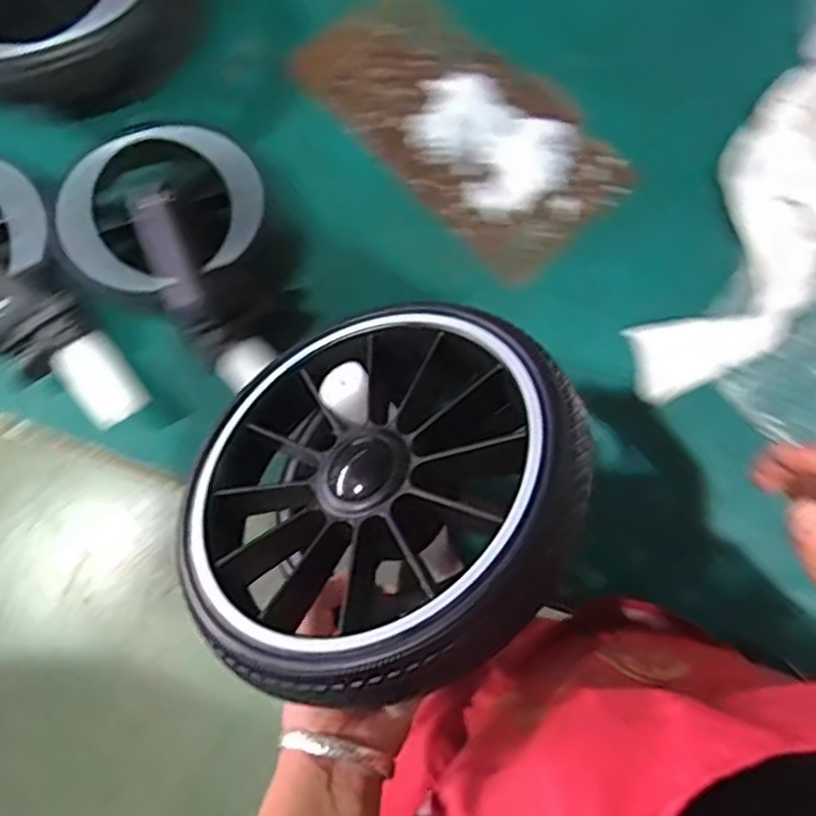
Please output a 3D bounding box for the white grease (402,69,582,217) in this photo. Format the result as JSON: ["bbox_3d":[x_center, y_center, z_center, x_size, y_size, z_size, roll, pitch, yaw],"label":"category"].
[{"bbox_3d":[0.071,-0.233,0.645,0.148,0.017,0.105,30,80,7],"label":"white grease"}]

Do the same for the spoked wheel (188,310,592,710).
[{"bbox_3d":[-0.014,0.045,0.387,0.215,0.041,0.215,-14,51,17],"label":"spoked wheel"}]

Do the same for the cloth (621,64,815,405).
[{"bbox_3d":[0.328,-0.131,0.600,0.176,0.062,0.327,30,80,8],"label":"cloth"}]

